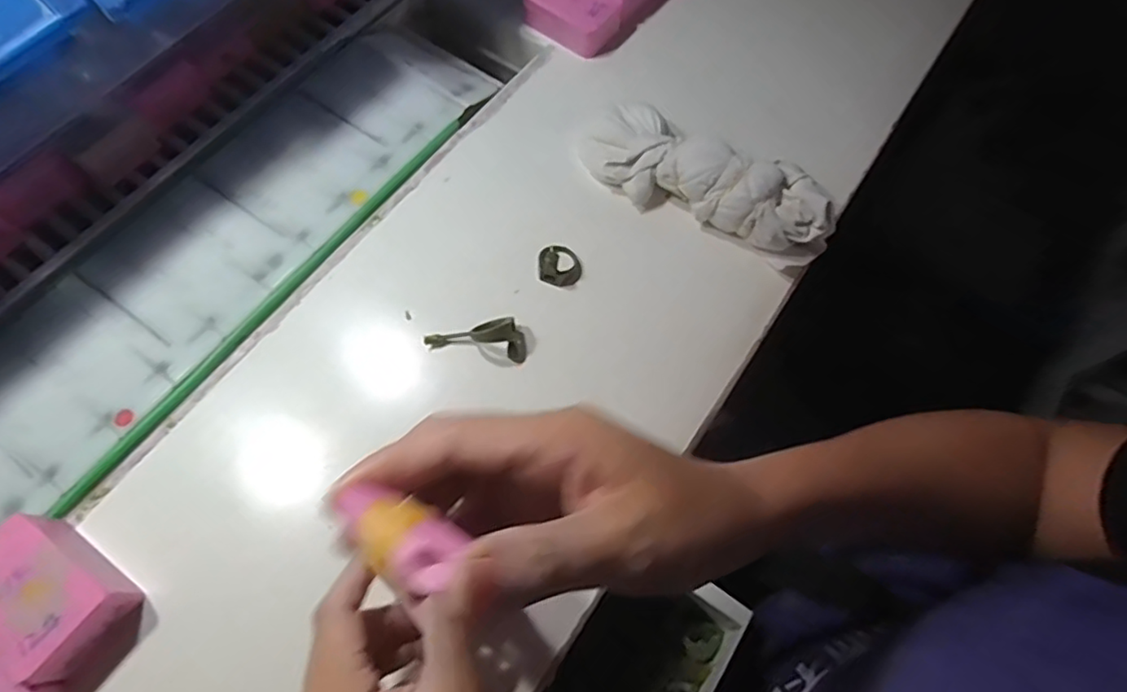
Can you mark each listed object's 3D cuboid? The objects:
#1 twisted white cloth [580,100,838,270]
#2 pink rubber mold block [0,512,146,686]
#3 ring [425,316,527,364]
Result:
[{"bbox_3d":[0.098,-0.116,0.414,0.178,0.043,0.067,28,69,10],"label":"twisted white cloth"},{"bbox_3d":[-0.255,0.120,0.297,0.072,0.030,0.048,33,70,12],"label":"pink rubber mold block"},{"bbox_3d":[-0.053,-0.009,0.376,0.061,0.023,0.023,9,66,2],"label":"ring"}]

